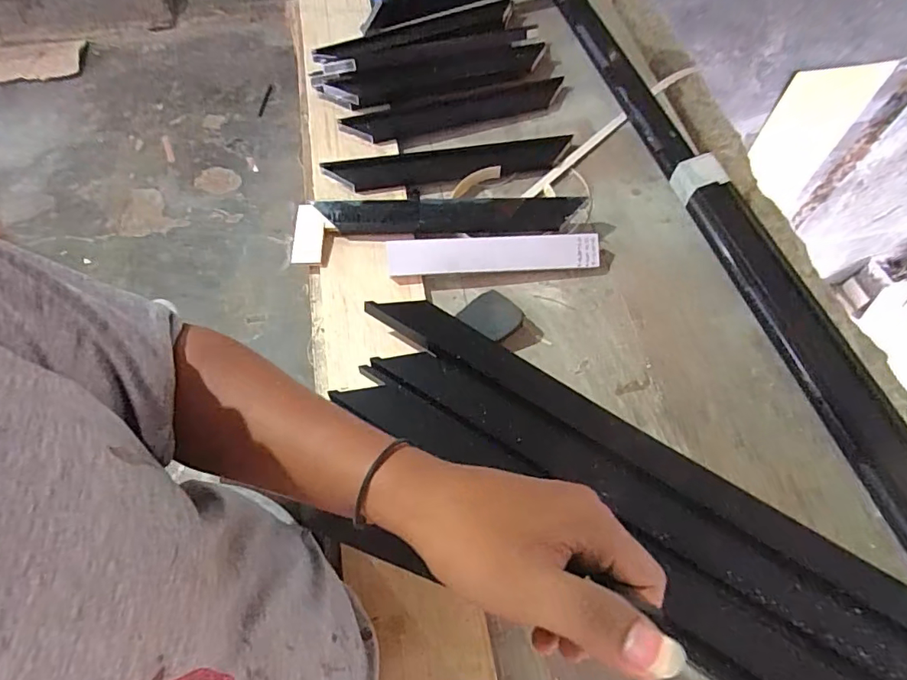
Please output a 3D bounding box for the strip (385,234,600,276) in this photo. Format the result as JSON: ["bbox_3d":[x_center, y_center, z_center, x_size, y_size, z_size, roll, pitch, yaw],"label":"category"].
[{"bbox_3d":[0.054,-0.111,0.648,0.272,0.007,0.044,-3,95,-5],"label":"strip"}]

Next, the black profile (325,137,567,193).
[{"bbox_3d":[0.000,-0.259,0.734,0.357,0.020,0.052,-10,62,-8],"label":"black profile"}]

